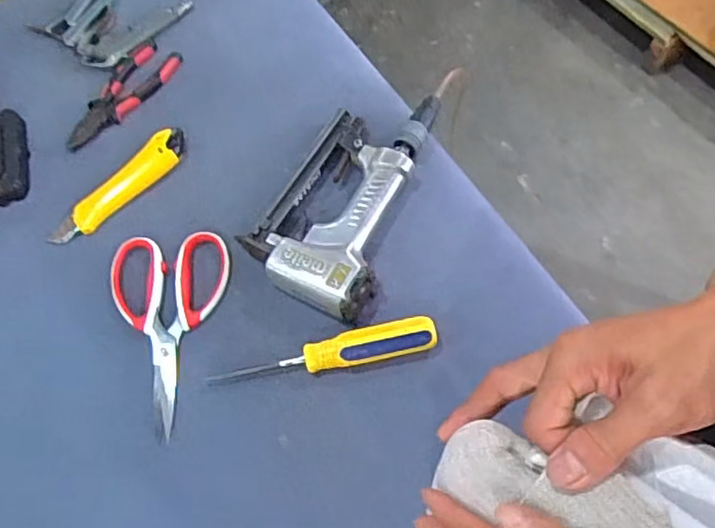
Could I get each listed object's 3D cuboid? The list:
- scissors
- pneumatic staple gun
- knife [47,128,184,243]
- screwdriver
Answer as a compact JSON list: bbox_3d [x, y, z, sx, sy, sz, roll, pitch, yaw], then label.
[{"bbox_3d":[-0.171,0.058,0.549,0.104,0.010,0.185,-4,65,2],"label":"scissors"},{"bbox_3d":[-0.017,-0.054,0.582,0.128,0.040,0.191,24,69,15],"label":"pneumatic staple gun"},{"bbox_3d":[-0.235,-0.079,0.615,0.031,0.020,0.159,40,74,20],"label":"knife"},{"bbox_3d":[-0.029,0.077,0.530,0.192,0.027,0.030,-12,64,-1],"label":"screwdriver"}]

